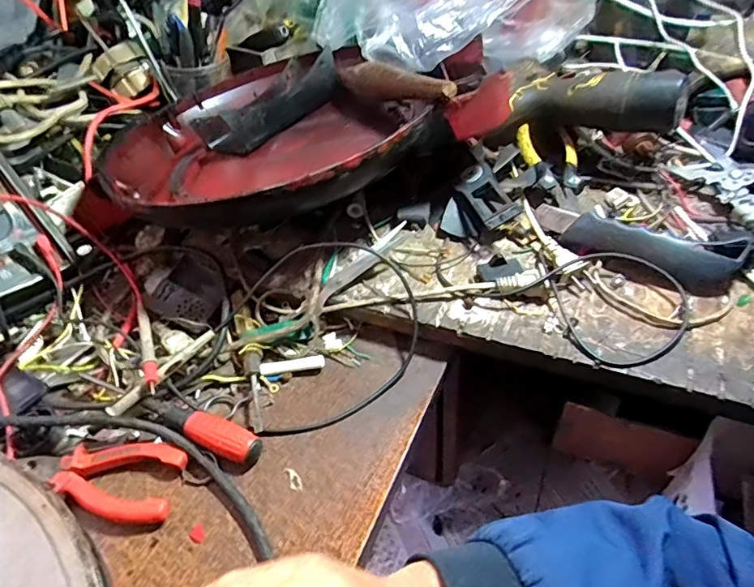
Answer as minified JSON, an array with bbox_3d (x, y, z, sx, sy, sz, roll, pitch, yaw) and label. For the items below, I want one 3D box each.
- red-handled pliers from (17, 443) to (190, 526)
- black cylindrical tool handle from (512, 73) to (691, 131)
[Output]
[{"bbox_3d":[-0.195,0.130,0.357,0.116,0.018,0.053,3,48,10],"label":"red-handled pliers"},{"bbox_3d":[0.201,-0.178,0.471,0.145,0.053,0.042,16,50,40],"label":"black cylindrical tool handle"}]

